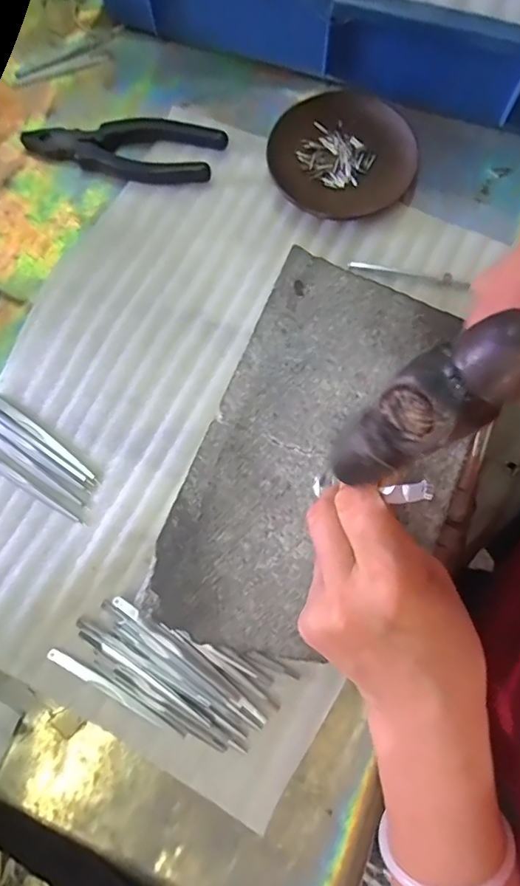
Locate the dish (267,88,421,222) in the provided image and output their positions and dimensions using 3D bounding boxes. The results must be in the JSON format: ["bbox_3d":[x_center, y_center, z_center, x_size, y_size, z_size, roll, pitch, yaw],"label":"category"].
[{"bbox_3d":[0.064,-0.230,0.392,0.110,0.011,0.114,0,78,2],"label":"dish"}]

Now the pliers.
[{"bbox_3d":[-0.112,-0.239,0.399,0.162,0.015,0.050,8,79,3],"label":"pliers"}]

